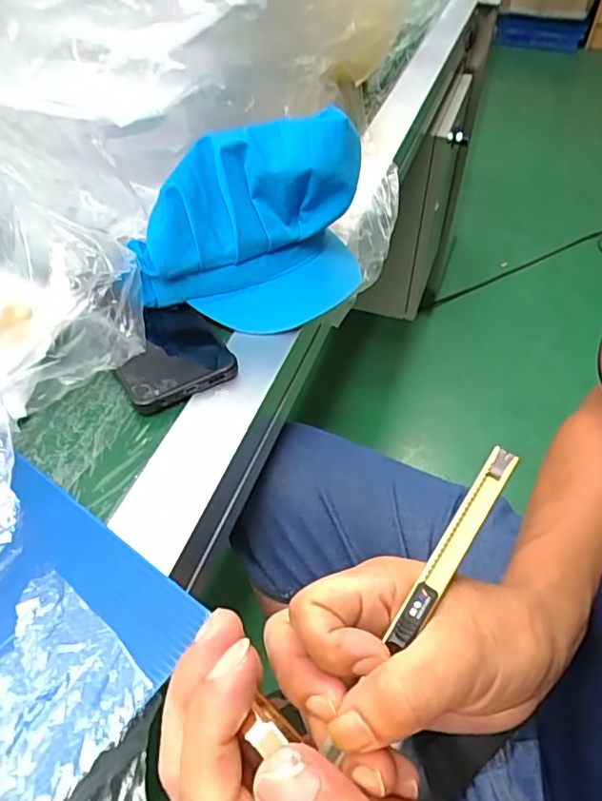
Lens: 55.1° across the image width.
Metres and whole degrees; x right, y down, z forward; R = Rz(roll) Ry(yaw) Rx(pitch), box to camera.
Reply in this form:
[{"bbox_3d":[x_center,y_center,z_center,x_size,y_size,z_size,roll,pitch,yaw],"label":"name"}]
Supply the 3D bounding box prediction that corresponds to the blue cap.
[{"bbox_3d":[-0.041,-0.134,0.434,0.178,0.130,0.091,3,47,2],"label":"blue cap"}]

